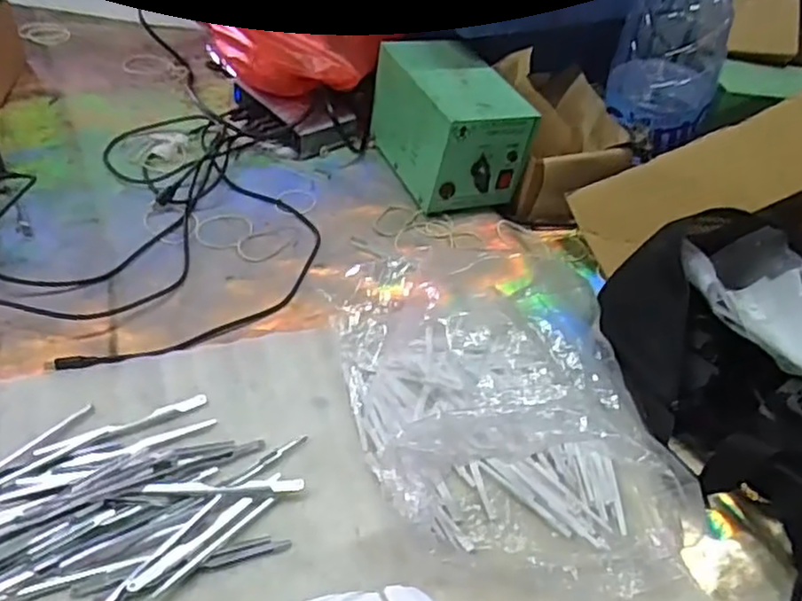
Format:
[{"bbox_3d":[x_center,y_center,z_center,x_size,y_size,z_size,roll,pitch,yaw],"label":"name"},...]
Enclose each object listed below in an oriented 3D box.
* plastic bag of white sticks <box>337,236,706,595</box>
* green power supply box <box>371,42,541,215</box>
[{"bbox_3d":[0.058,0.060,0.420,0.159,0.092,0.217,-5,43,-13],"label":"plastic bag of white sticks"},{"bbox_3d":[0.045,-0.168,0.658,0.097,0.105,0.157,-12,45,-19],"label":"green power supply box"}]

